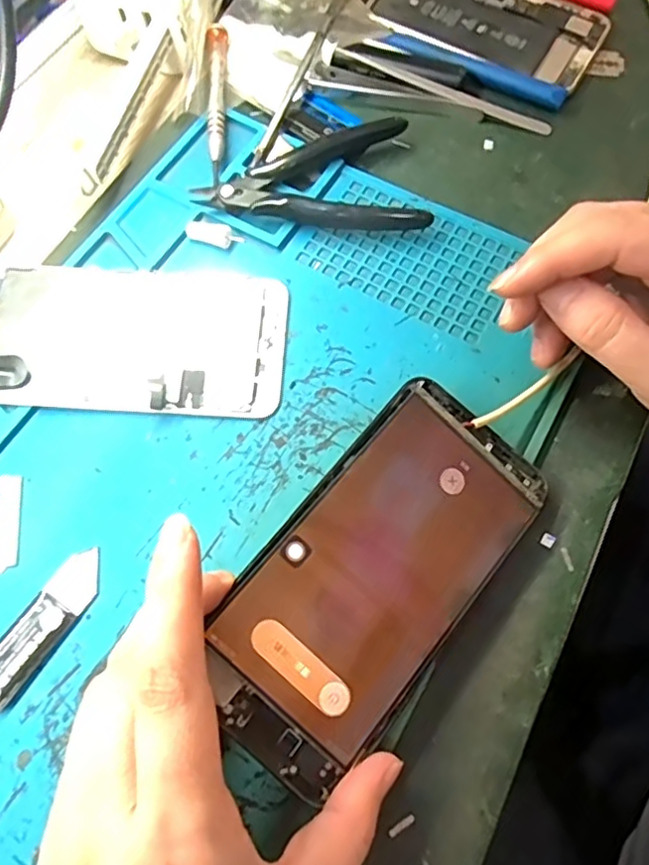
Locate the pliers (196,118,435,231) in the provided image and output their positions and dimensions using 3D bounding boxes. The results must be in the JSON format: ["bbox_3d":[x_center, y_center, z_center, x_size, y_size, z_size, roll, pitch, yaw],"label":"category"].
[{"bbox_3d":[-0.004,-0.140,0.324,0.115,0.013,0.069,3,67,2],"label":"pliers"}]

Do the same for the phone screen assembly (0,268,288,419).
[{"bbox_3d":[-0.095,-0.046,0.288,0.150,0.006,0.076,3,66,-2],"label":"phone screen assembly"}]

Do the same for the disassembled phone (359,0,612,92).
[{"bbox_3d":[0.096,-0.266,0.383,0.157,0.008,0.083,27,70,11],"label":"disassembled phone"}]

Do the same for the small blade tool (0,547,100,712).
[{"bbox_3d":[-0.112,0.076,0.239,0.019,0.006,0.066,33,71,13],"label":"small blade tool"}]

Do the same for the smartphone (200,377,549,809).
[{"bbox_3d":[0.021,0.052,0.233,0.074,0.014,0.154,41,74,-2],"label":"smartphone"}]

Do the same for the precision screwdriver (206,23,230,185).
[{"bbox_3d":[-0.061,-0.187,0.339,0.010,0.013,0.109,-2,67,0],"label":"precision screwdriver"}]

